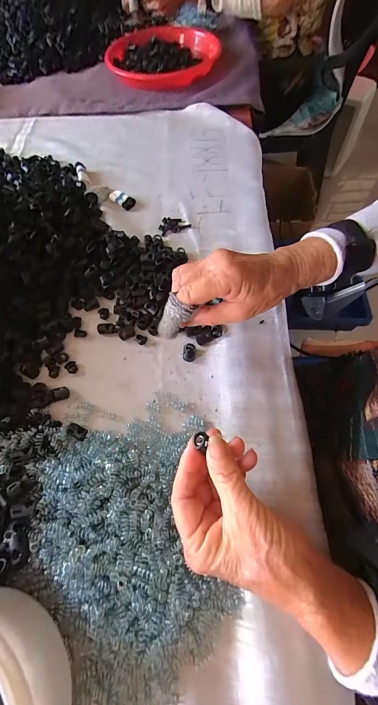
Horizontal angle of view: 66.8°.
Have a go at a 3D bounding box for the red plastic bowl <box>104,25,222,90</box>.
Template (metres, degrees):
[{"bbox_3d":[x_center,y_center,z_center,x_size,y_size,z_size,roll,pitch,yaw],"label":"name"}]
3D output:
[{"bbox_3d":[-0.052,-0.577,0.561,0.221,0.043,0.160,-2,65,2],"label":"red plastic bowl"}]

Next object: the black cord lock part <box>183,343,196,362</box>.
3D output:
[{"bbox_3d":[0.000,0.000,0.336,0.014,0.007,0.023,4,65,5],"label":"black cord lock part"}]

